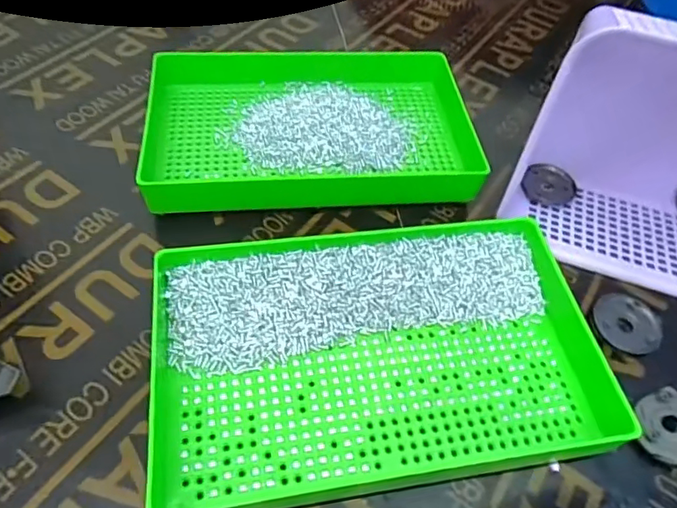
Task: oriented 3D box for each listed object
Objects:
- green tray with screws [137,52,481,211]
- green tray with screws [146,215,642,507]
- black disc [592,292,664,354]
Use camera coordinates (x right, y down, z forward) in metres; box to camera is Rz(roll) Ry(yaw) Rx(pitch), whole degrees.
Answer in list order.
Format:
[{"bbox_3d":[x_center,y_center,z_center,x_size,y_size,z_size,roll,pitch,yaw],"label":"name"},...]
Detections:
[{"bbox_3d":[-0.021,-0.106,0.421,0.258,0.034,0.175,0,54,-5],"label":"green tray with screws"},{"bbox_3d":[0.022,0.056,0.307,0.245,0.037,0.149,-5,54,-9],"label":"green tray with screws"},{"bbox_3d":[0.190,0.046,0.344,0.043,0.008,0.042,3,54,-4],"label":"black disc"}]

